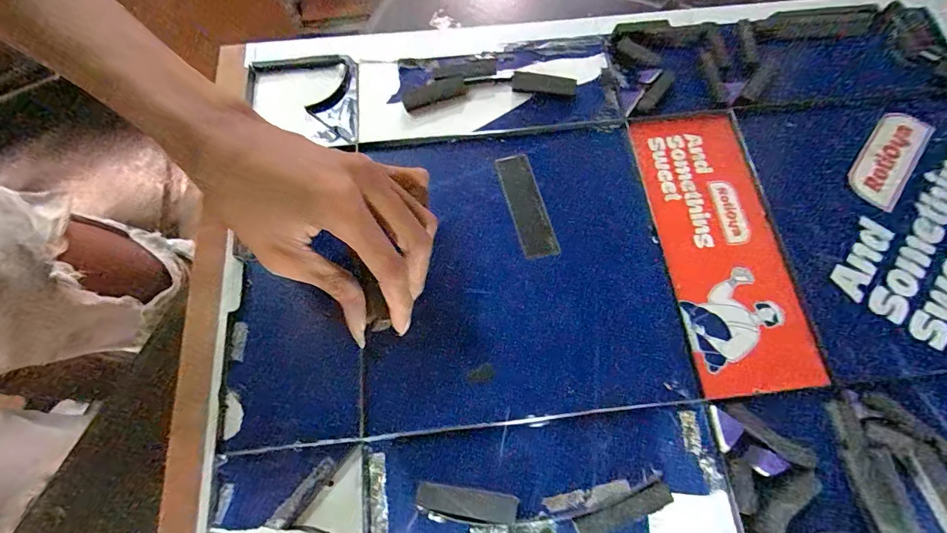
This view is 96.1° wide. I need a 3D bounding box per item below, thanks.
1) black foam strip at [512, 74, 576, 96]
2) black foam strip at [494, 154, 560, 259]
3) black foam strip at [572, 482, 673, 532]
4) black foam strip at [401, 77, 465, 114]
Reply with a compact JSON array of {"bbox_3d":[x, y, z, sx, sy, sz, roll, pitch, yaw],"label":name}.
[{"bbox_3d":[0.054,-0.139,0.326,0.047,0.004,0.015,4,71,2],"label":"black foam strip"},{"bbox_3d":[0.037,-0.042,0.298,0.023,0.004,0.075,-19,80,8],"label":"black foam strip"},{"bbox_3d":[0.079,0.130,0.227,0.053,0.008,0.013,-22,73,-7],"label":"black foam strip"},{"bbox_3d":[-0.031,-0.133,0.328,0.048,0.007,0.018,-18,72,-5],"label":"black foam strip"}]

